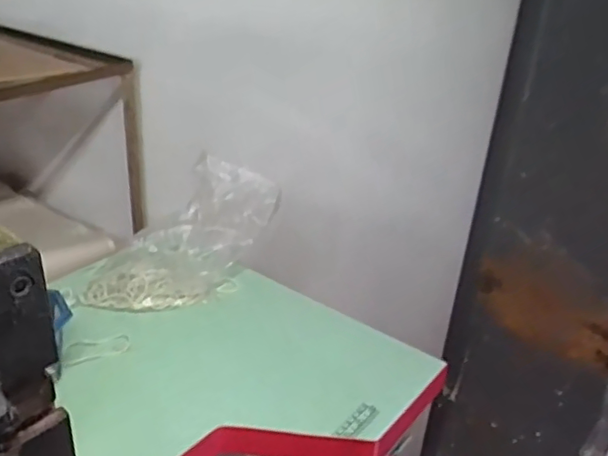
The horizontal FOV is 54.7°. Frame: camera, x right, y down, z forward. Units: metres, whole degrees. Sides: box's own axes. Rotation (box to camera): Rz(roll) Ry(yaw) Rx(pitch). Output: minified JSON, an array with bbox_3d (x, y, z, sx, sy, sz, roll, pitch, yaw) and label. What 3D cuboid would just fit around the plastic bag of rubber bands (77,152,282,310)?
[{"bbox_3d":[-0.177,-0.002,0.853,0.173,0.141,0.300,24,32,33],"label":"plastic bag of rubber bands"}]

